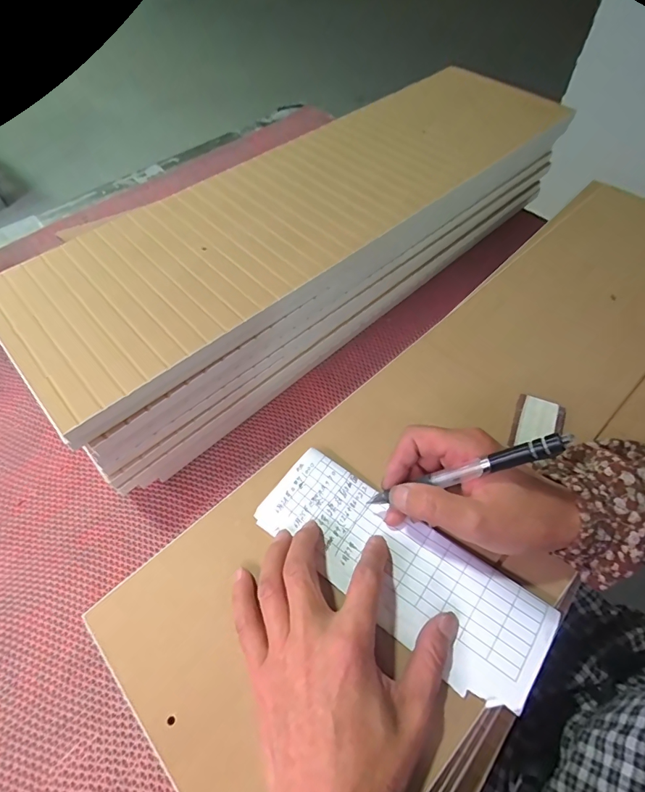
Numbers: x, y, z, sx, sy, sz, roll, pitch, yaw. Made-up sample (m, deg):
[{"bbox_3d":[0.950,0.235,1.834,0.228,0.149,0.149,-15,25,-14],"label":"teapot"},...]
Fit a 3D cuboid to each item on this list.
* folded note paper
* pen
[{"bbox_3d":[0.051,0.119,0.302,0.206,0.015,0.074,31,60,22],"label":"folded note paper"},{"bbox_3d":[0.086,0.051,0.277,0.143,0.014,0.010,-28,46,35],"label":"pen"}]

